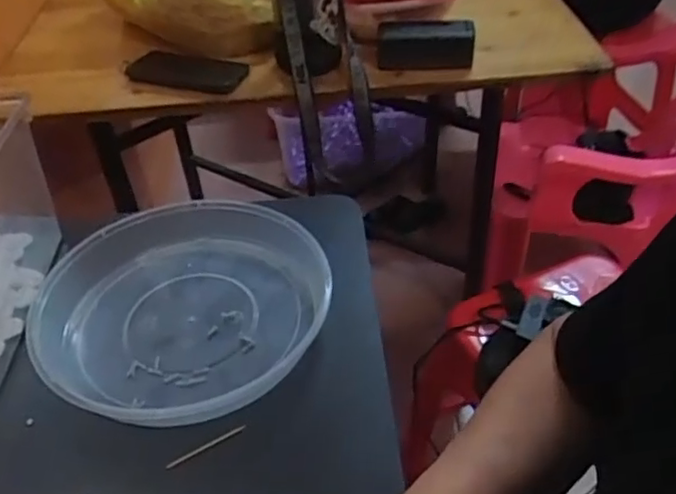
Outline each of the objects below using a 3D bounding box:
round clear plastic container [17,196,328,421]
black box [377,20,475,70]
[{"bbox_3d":[-0.122,0.044,0.531,0.218,0.049,0.226,-3,41,3],"label":"round clear plastic container"},{"bbox_3d":[0.120,-0.278,0.895,0.129,0.055,0.054,2,42,5],"label":"black box"}]

